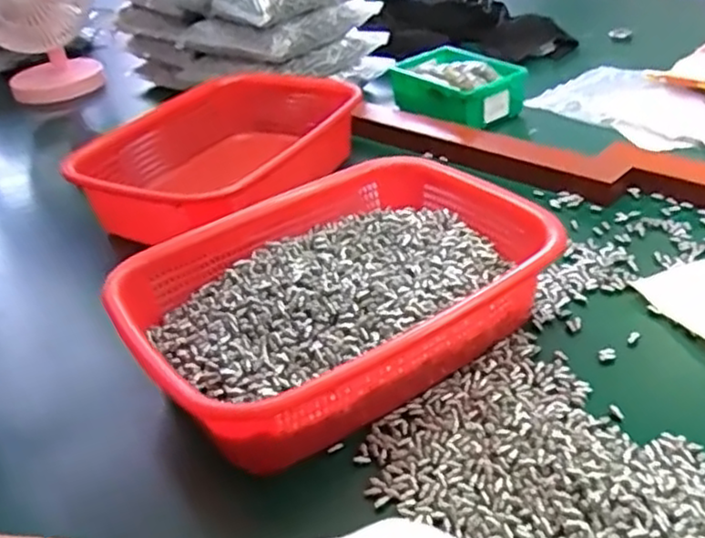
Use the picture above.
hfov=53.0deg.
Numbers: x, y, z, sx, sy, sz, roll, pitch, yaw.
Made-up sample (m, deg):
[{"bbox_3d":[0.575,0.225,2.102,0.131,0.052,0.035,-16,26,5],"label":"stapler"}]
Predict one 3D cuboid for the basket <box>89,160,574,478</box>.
[{"bbox_3d":[-0.005,0.017,0.505,0.279,0.079,0.211,-27,39,-26],"label":"basket"}]

